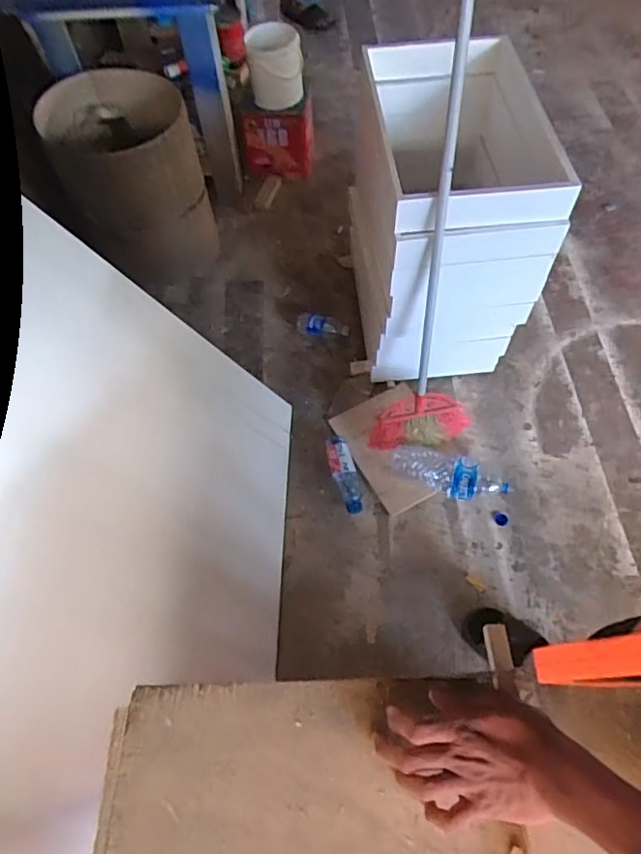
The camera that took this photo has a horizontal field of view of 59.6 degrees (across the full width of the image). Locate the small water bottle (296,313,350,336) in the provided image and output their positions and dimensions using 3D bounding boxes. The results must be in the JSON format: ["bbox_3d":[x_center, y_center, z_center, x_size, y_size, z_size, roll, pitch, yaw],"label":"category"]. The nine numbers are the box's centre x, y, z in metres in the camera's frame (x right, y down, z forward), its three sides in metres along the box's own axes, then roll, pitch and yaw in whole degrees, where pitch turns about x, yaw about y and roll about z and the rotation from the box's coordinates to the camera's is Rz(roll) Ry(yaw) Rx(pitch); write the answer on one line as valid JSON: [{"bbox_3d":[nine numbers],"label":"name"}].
[{"bbox_3d":[0.003,-0.317,1.729,0.168,0.064,0.076,10,61,9],"label":"small water bottle"}]

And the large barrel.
[{"bbox_3d":[-0.554,-0.732,1.700,0.396,0.462,0.381,-17,60,-7],"label":"large barrel"}]

